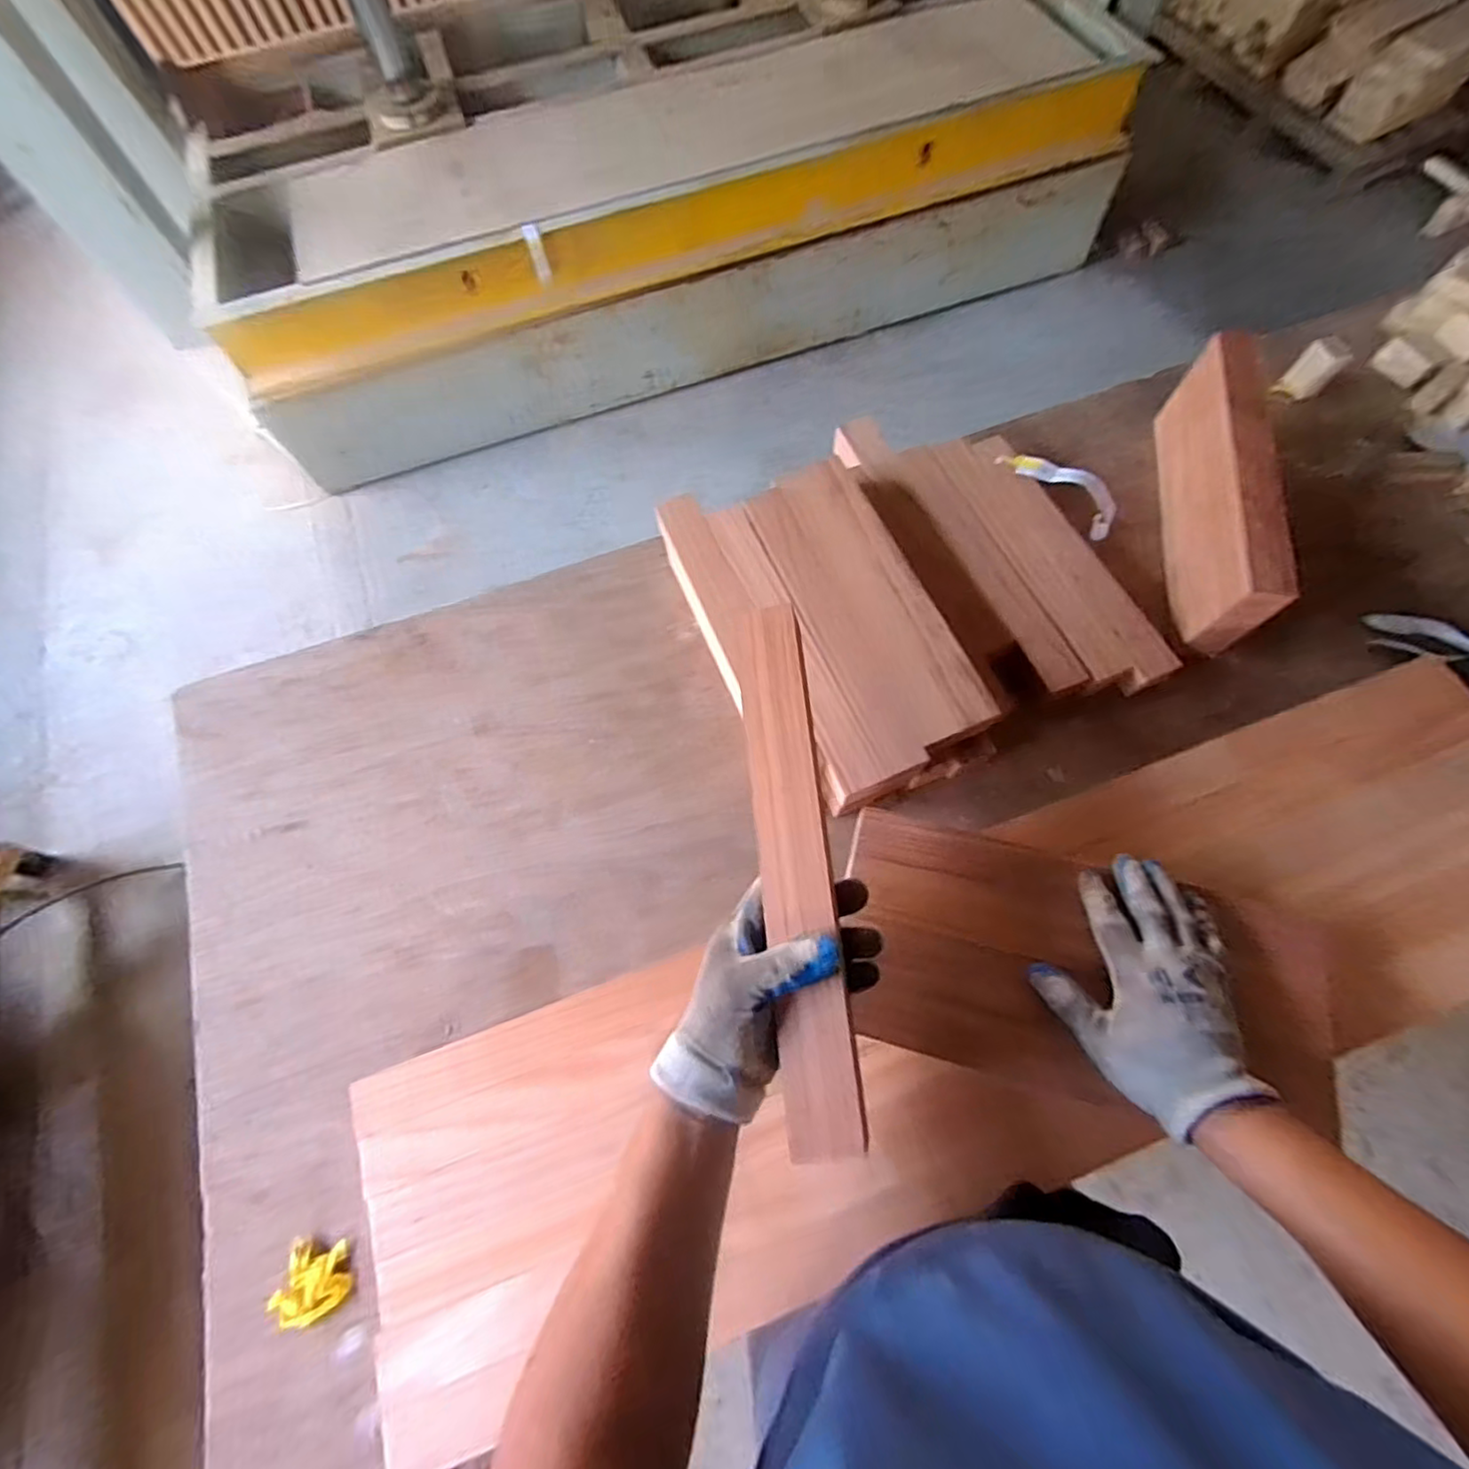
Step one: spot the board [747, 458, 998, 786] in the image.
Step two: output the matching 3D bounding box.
[{"bbox_3d":[0.141,-0.145,0.708,0.141,0.018,0.373,-23,69,-6],"label":"board"}]

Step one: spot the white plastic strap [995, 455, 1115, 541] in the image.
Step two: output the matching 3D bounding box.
[{"bbox_3d":[0.413,-0.313,0.804,0.164,0.053,0.028,35,74,2],"label":"white plastic strap"}]

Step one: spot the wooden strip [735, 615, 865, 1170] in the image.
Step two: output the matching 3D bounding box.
[{"bbox_3d":[0.042,0.084,0.447,0.049,0.015,0.368,-6,74,0],"label":"wooden strip"}]

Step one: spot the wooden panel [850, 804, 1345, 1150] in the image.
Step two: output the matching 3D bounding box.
[{"bbox_3d":[0.275,0.191,0.517,0.371,0.024,0.183,14,70,8],"label":"wooden panel"}]

